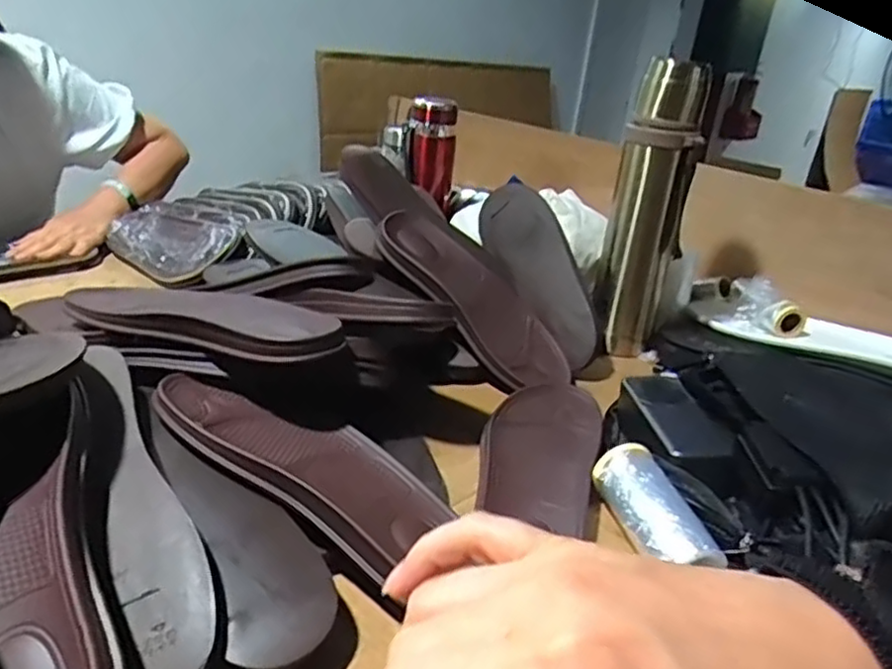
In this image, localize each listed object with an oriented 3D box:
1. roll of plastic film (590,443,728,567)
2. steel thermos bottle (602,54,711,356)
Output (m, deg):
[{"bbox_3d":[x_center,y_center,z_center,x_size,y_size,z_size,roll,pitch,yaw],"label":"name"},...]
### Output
[{"bbox_3d":[0.149,0.125,0.480,0.045,0.034,0.106,0,26,-14],"label":"roll of plastic film"},{"bbox_3d":[0.224,-0.139,0.741,0.072,0.303,0.068,11,25,11],"label":"steel thermos bottle"}]

